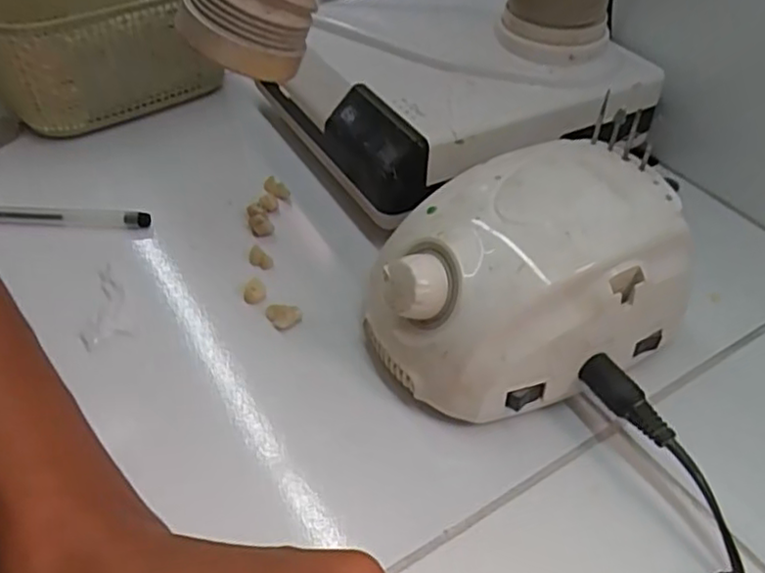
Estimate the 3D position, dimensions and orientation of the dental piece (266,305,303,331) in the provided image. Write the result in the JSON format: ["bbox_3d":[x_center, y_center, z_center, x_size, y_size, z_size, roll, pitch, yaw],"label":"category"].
[{"bbox_3d":[-0.051,0.016,0.345,0.018,0.008,0.012,-10,46,-14],"label":"dental piece"}]

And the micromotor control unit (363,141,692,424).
[{"bbox_3d":[0.066,-0.001,0.312,0.134,0.085,0.091,-19,49,-21],"label":"micromotor control unit"}]

